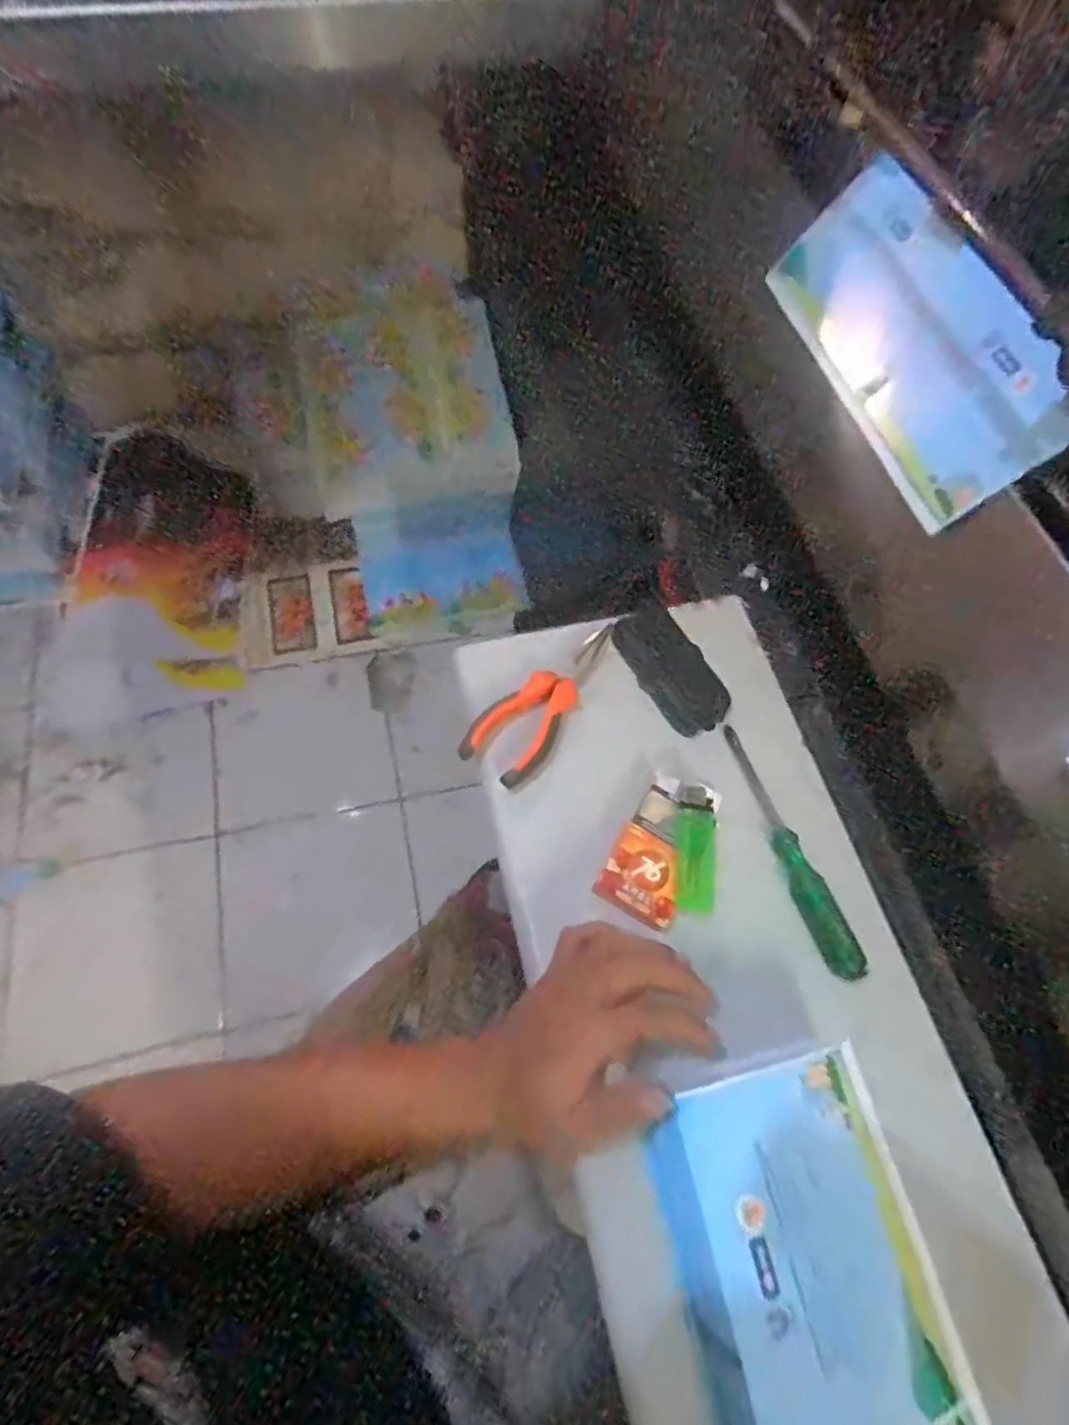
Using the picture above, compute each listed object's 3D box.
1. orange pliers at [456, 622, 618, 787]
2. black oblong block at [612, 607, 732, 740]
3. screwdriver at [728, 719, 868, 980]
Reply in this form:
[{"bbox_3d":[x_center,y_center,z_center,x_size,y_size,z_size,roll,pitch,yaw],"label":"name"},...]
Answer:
[{"bbox_3d":[0.011,-0.014,0.498,0.052,0.019,0.148,36,67,14],"label":"orange pliers"},{"bbox_3d":[0.107,-0.034,0.524,0.052,0.013,0.108,-30,69,-16],"label":"black oblong block"},{"bbox_3d":[0.173,0.092,0.462,0.019,0.018,0.182,-16,65,-11],"label":"screwdriver"}]

